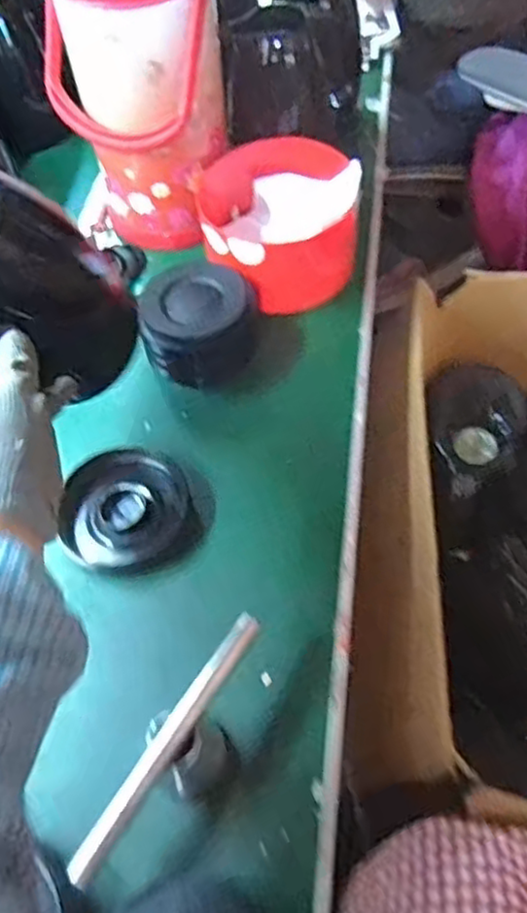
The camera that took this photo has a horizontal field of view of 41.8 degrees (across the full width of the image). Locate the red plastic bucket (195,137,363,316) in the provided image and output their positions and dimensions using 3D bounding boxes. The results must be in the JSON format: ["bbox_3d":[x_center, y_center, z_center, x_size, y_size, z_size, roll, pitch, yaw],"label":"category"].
[{"bbox_3d":[0.017,-0.266,0.773,0.167,0.100,0.200,-11,56,-3],"label":"red plastic bucket"}]

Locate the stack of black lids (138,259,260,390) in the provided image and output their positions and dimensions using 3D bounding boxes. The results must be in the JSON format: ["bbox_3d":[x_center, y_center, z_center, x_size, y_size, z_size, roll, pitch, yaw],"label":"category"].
[{"bbox_3d":[-0.066,-0.137,0.733,0.123,0.081,0.112,-6,56,0],"label":"stack of black lids"}]

